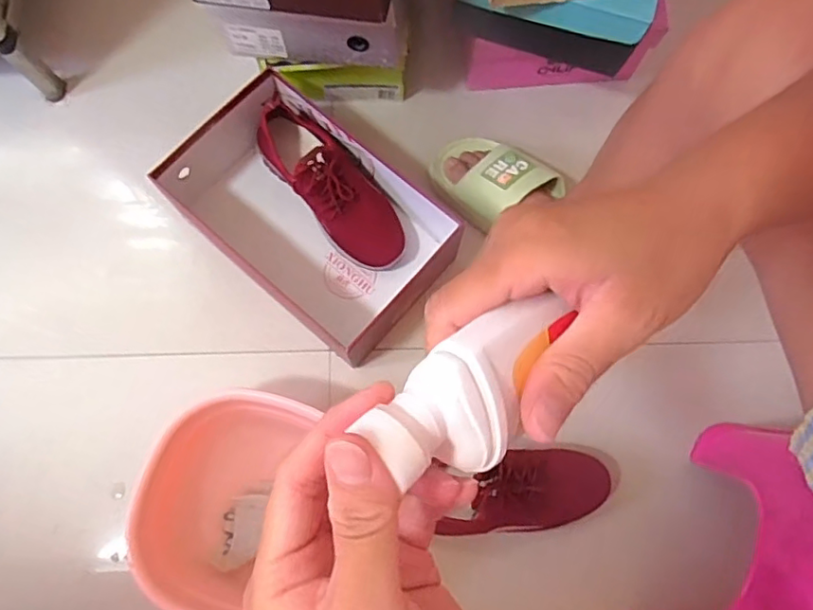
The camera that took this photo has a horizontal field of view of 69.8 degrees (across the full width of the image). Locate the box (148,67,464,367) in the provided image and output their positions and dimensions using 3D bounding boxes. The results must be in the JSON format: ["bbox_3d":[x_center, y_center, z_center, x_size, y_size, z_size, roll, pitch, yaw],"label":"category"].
[{"bbox_3d":[-0.134,-0.123,0.740,0.315,0.104,0.203,41,79,9],"label":"box"}]

